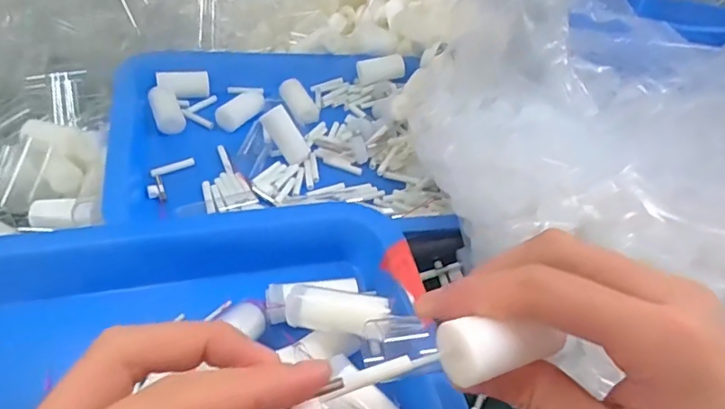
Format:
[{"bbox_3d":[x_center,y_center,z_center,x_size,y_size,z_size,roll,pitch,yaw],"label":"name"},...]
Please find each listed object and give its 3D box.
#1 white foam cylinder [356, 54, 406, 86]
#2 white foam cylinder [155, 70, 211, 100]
[{"bbox_3d":[0.017,-0.122,0.490,0.041,0.018,0.015,-4,41,-8],"label":"white foam cylinder"},{"bbox_3d":[-0.144,-0.095,0.442,0.039,0.018,0.019,-10,42,-15],"label":"white foam cylinder"}]

